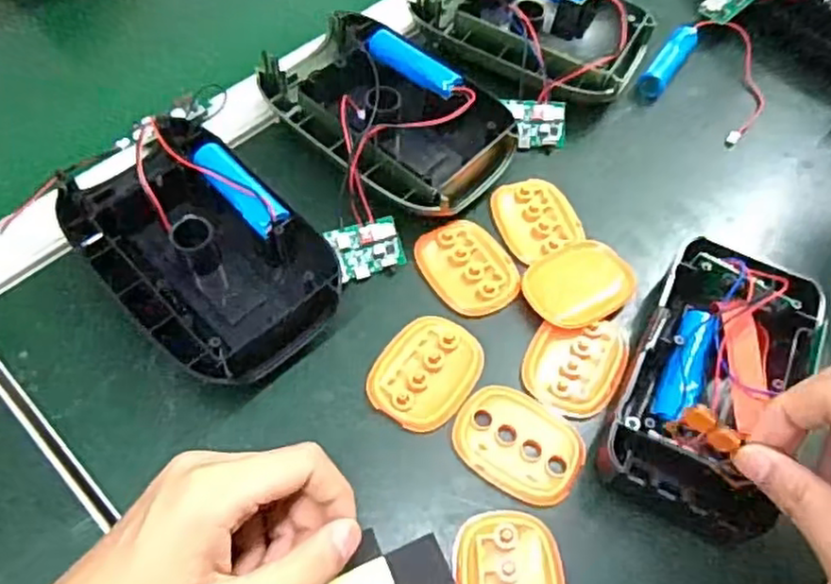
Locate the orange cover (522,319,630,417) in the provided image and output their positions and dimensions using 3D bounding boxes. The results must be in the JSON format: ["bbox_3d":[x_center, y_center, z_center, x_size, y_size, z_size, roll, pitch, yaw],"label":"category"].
[{"bbox_3d":[0.084,0.035,0.353,0.048,0.004,0.060,26,61,14],"label":"orange cover"}]

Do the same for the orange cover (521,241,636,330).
[{"bbox_3d":[0.092,-0.005,0.377,0.060,0.007,0.049,-28,63,-18],"label":"orange cover"}]

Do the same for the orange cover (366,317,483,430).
[{"bbox_3d":[0.005,0.040,0.347,0.049,0.004,0.061,29,61,15],"label":"orange cover"}]

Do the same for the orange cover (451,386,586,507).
[{"bbox_3d":[0.051,0.074,0.331,0.063,0.004,0.048,30,61,15],"label":"orange cover"}]

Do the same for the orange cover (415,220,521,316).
[{"bbox_3d":[0.030,-0.015,0.384,0.045,0.005,0.061,-25,62,-17],"label":"orange cover"}]

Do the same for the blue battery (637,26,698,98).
[{"bbox_3d":[0.180,-0.166,0.477,0.017,0.022,0.063,31,62,16],"label":"blue battery"}]

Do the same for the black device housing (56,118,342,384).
[{"bbox_3d":[-0.117,-0.023,0.360,0.149,0.040,0.098,39,64,20],"label":"black device housing"}]

